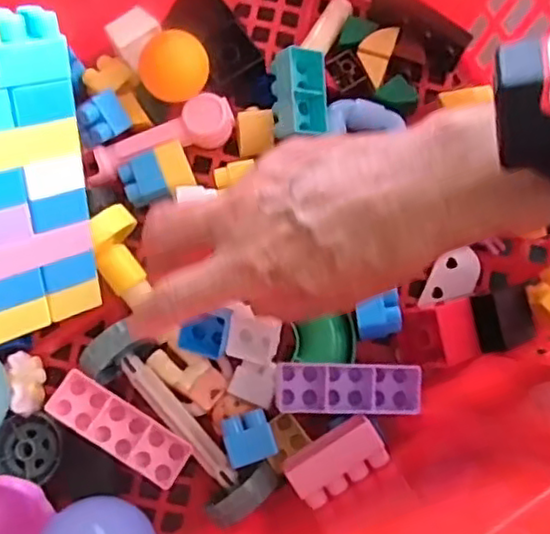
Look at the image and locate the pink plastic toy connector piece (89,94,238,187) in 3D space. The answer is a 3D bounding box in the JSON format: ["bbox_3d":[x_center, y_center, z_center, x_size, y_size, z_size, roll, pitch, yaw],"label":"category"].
[{"bbox_3d":[-0.064,-0.071,0.369,0.085,0.016,0.023,-20,79,-6],"label":"pink plastic toy connector piece"}]

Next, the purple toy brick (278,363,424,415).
[{"bbox_3d":[0.036,0.063,0.344,0.072,0.027,0.023,1,78,-1],"label":"purple toy brick"}]

